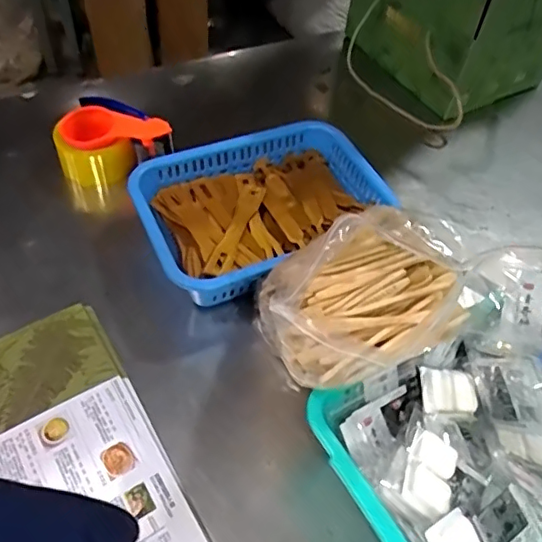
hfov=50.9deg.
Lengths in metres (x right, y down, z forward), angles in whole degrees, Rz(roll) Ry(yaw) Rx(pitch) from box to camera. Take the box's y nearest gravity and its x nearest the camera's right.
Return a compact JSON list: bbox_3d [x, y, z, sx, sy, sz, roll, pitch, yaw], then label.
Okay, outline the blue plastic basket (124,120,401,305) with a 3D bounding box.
[{"bbox_3d":[-0.010,-0.081,0.788,0.328,0.083,0.239,-18,55,-17],"label":"blue plastic basket"}]

